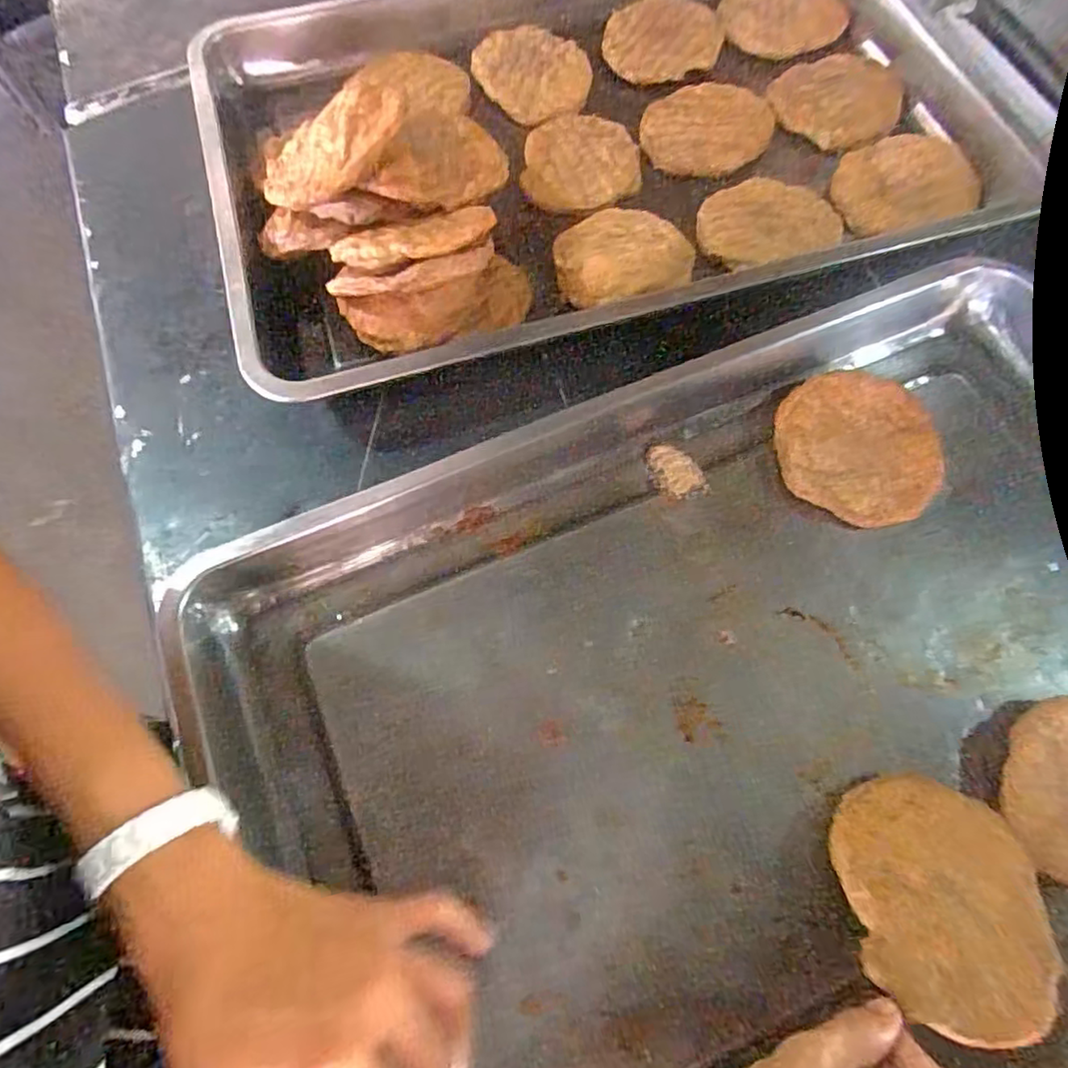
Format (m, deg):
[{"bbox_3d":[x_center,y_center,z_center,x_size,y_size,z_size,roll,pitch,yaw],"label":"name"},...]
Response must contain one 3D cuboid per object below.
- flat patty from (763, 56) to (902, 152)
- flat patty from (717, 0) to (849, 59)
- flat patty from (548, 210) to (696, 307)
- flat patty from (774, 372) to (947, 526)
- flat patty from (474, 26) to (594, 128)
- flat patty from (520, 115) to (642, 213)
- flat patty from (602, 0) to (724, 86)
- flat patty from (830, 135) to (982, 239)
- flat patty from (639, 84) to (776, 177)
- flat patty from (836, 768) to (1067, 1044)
[{"bbox_3d":[0.262,-0.376,0.551,0.100,0.021,0.121,30,74,12],"label":"flat patty"},{"bbox_3d":[0.226,-0.480,0.593,0.114,0.011,0.106,-1,70,2],"label":"flat patty"},{"bbox_3d":[0.064,-0.205,0.470,0.095,0.022,0.090,-6,70,0],"label":"flat patty"},{"bbox_3d":[0.212,-0.057,0.420,0.103,0.019,0.101,-1,70,2],"label":"flat patty"},{"bbox_3d":[-0.002,-0.403,0.558,0.094,0.012,0.108,-33,72,-10],"label":"flat patty"},{"bbox_3d":[0.040,-0.305,0.519,0.093,0.009,0.102,6,70,4],"label":"flat patty"},{"bbox_3d":[0.117,-0.445,0.571,0.110,0.009,0.089,-18,70,-4],"label":"flat patty"},{"bbox_3d":[0.289,-0.272,0.498,0.102,0.015,0.092,-3,80,13],"label":"flat patty"},{"bbox_3d":[0.144,-0.339,0.532,0.105,0.006,0.090,4,70,4],"label":"flat patty"},{"bbox_3d":[0.194,0.173,0.307,0.086,0.005,0.107,5,50,12],"label":"flat patty"}]

